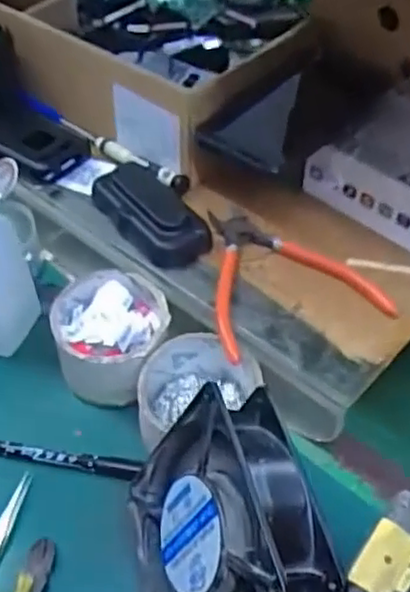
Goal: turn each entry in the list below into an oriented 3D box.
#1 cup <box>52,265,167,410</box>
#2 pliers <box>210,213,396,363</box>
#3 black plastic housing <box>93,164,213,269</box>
[{"bbox_3d":[-0.068,0.029,0.500,0.076,0.053,0.080,0,48,0],"label":"cup"},{"bbox_3d":[0.051,-0.020,0.504,0.116,0.011,0.137,-16,50,-14],"label":"pliers"},{"bbox_3d":[-0.046,-0.068,0.543,0.055,0.028,0.117,-24,52,-20],"label":"black plastic housing"}]

